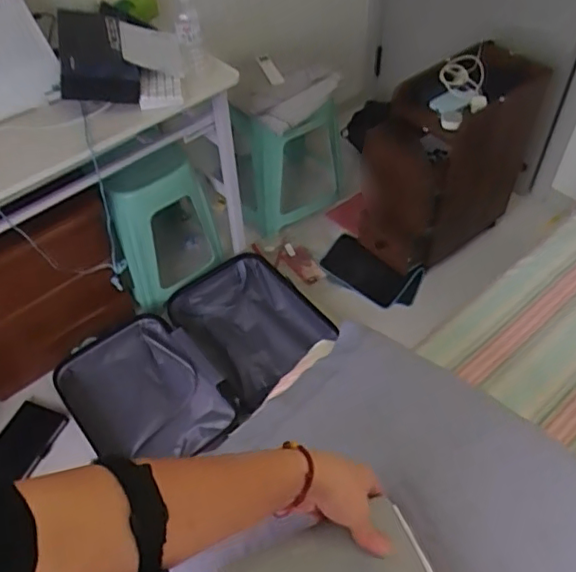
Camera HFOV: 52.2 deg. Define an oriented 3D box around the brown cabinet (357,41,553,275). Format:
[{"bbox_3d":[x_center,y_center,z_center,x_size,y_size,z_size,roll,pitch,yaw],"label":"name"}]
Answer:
[{"bbox_3d":[0.475,-0.381,1.826,0.523,0.545,0.286,-31,55,-23],"label":"brown cabinet"}]

